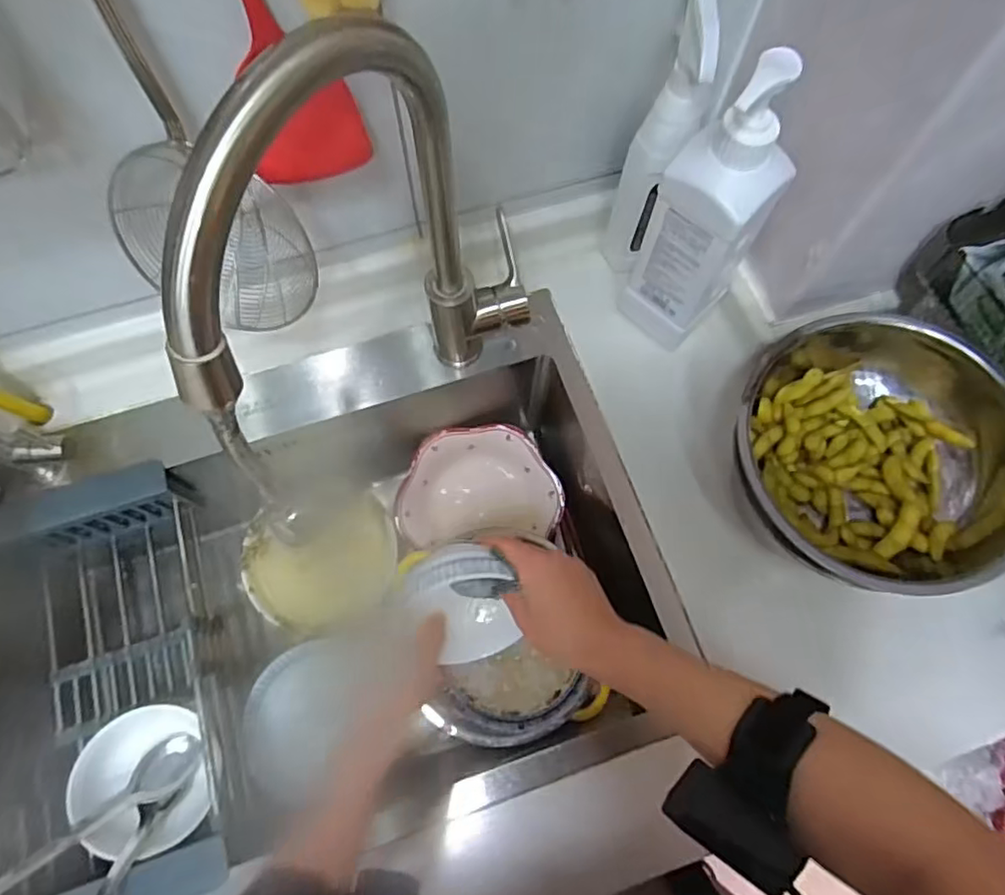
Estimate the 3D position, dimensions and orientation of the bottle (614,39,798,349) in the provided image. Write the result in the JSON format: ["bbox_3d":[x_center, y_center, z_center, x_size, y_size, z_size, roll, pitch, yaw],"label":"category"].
[{"bbox_3d":[0.167,-0.184,0.514,0.084,0.274,0.062,29,72,10],"label":"bottle"}]

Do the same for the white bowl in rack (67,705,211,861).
[{"bbox_3d":[-0.312,0.292,0.540,0.106,0.053,0.122,-9,75,-45],"label":"white bowl in rack"}]

